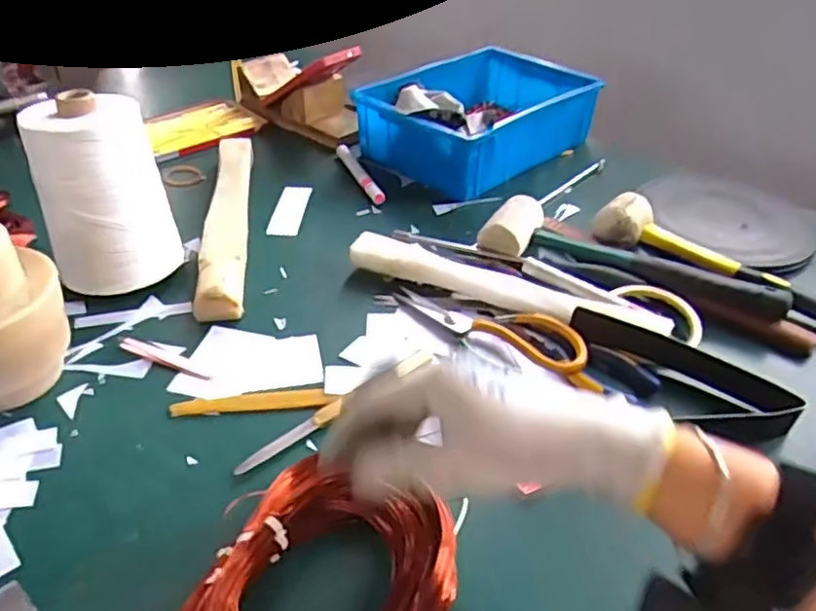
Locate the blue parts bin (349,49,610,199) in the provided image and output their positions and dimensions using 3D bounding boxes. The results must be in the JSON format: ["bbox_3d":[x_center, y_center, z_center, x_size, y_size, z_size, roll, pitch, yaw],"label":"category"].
[{"bbox_3d":[0.099,-0.261,0.882,0.222,0.094,0.319,30,45,29],"label":"blue parts bin"}]

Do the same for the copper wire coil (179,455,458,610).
[{"bbox_3d":[-0.050,0.164,0.370,0.119,0.046,0.153,26,43,25],"label":"copper wire coil"}]

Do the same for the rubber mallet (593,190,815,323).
[{"bbox_3d":[0.313,-0.034,0.630,0.273,0.051,0.050,27,44,27],"label":"rubber mallet"}]

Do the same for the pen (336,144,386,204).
[{"bbox_3d":[-0.060,-0.164,0.812,0.015,0.013,0.143,-12,41,-19],"label":"pen"}]

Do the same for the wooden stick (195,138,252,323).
[{"bbox_3d":[-0.191,-0.098,0.701,0.041,0.026,0.336,-3,39,-9],"label":"wooden stick"}]

